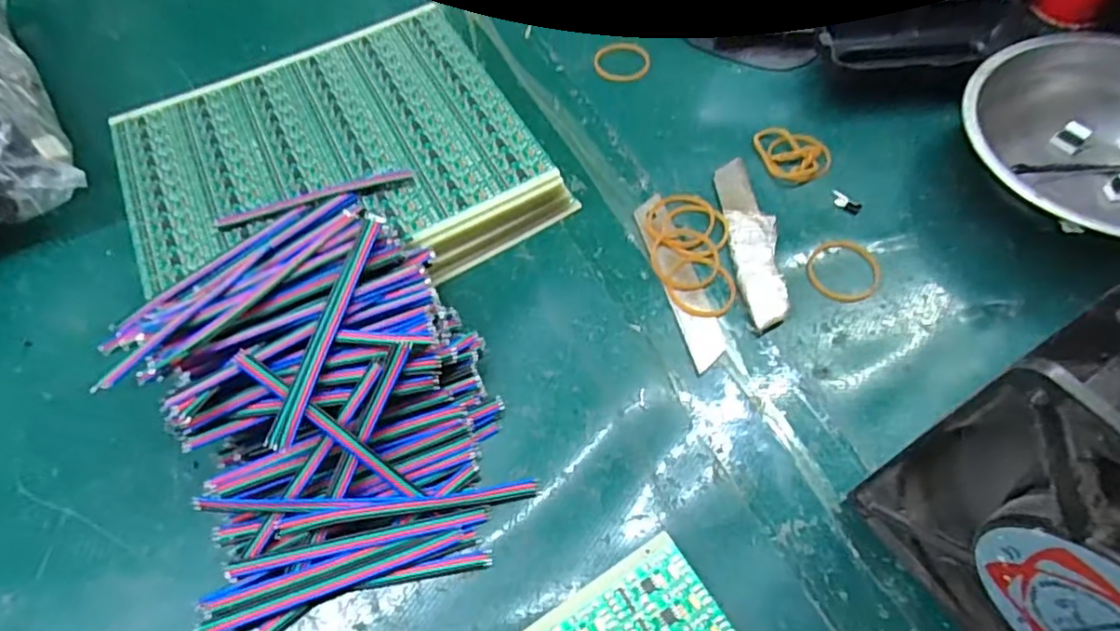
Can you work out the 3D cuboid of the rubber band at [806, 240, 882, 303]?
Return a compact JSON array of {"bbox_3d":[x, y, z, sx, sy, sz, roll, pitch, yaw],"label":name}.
[{"bbox_3d":[0.133,-0.022,0.285,0.033,0.004,0.035,-2,60,3],"label":"rubber band"}]

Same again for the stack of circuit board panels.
[{"bbox_3d":[-0.121,-0.078,0.323,0.191,0.024,0.175,-27,62,-11],"label":"stack of circuit board panels"}]

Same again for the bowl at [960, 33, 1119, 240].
[{"bbox_3d":[0.254,-0.078,0.286,0.121,0.046,0.121,-2,60,3],"label":"bowl"}]

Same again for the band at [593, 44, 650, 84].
[{"bbox_3d":[0.038,-0.154,0.367,0.033,0.004,0.031,1,60,5],"label":"band"}]

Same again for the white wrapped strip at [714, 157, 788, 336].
[{"bbox_3d":[0.093,-0.039,0.293,0.021,0.009,0.099,-3,60,2],"label":"white wrapped strip"}]

